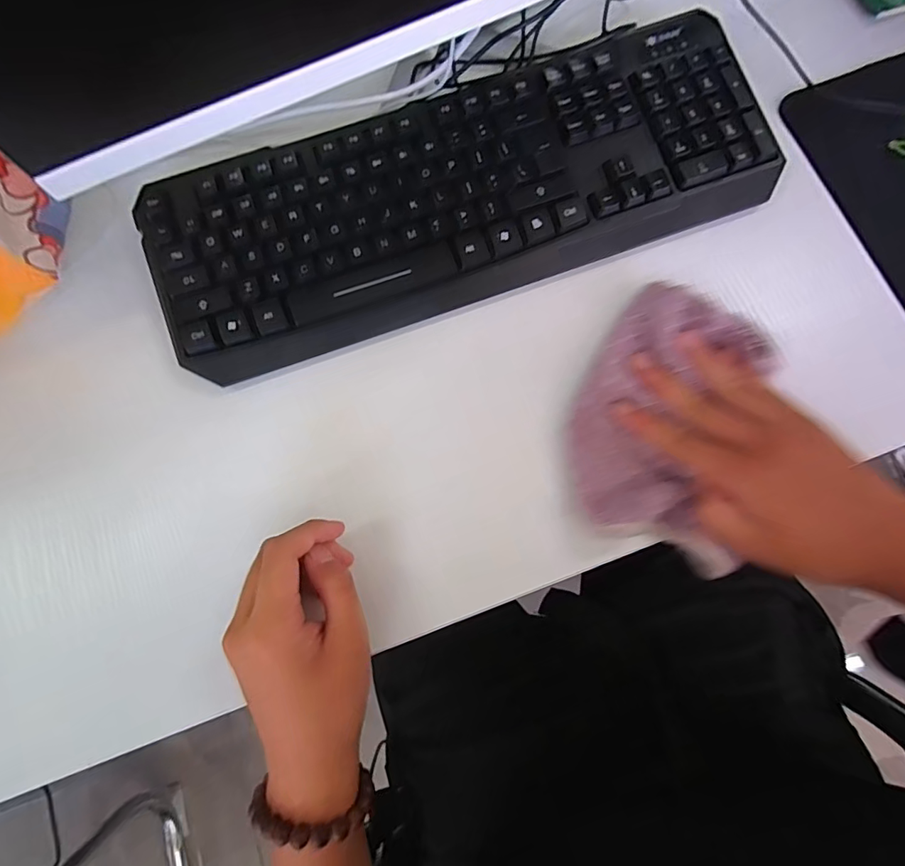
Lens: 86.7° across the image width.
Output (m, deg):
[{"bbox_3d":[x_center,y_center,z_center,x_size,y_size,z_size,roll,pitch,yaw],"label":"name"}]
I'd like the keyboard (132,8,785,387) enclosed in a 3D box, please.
[{"bbox_3d":[0.006,-0.166,0.336,0.421,0.033,0.144,-20,78,-3],"label":"keyboard"}]

